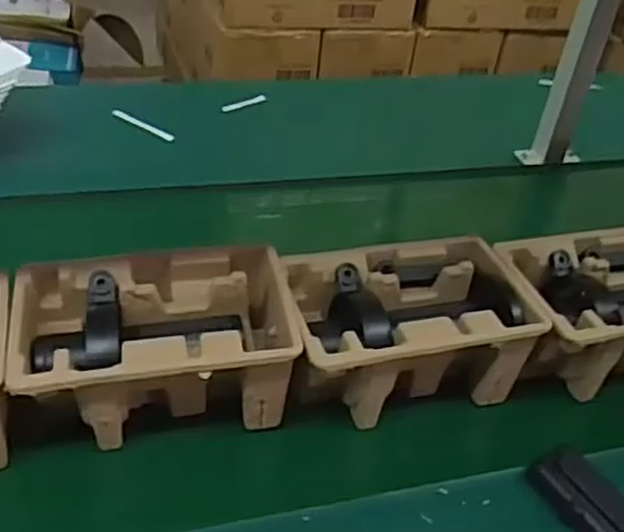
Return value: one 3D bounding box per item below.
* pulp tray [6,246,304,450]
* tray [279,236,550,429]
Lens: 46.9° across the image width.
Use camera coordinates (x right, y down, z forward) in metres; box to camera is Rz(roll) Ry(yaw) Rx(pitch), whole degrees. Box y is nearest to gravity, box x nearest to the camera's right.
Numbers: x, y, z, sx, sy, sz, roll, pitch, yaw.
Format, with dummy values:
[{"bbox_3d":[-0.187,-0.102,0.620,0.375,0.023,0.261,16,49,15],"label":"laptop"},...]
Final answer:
[{"bbox_3d":[-0.135,0.072,0.630,0.227,0.102,0.151,-2,38,-13],"label":"pulp tray"},{"bbox_3d":[0.079,0.061,0.681,0.230,0.097,0.150,-8,40,-21],"label":"tray"}]

